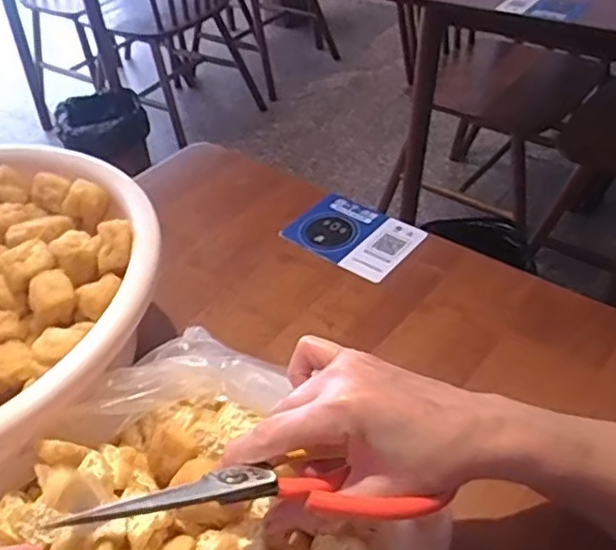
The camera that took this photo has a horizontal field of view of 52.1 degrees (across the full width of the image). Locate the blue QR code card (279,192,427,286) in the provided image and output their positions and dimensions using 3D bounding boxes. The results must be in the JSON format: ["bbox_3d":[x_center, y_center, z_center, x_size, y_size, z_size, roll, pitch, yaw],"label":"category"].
[{"bbox_3d":[0.047,-0.041,0.631,0.124,0.008,0.088,27,51,35],"label":"blue QR code card"}]

